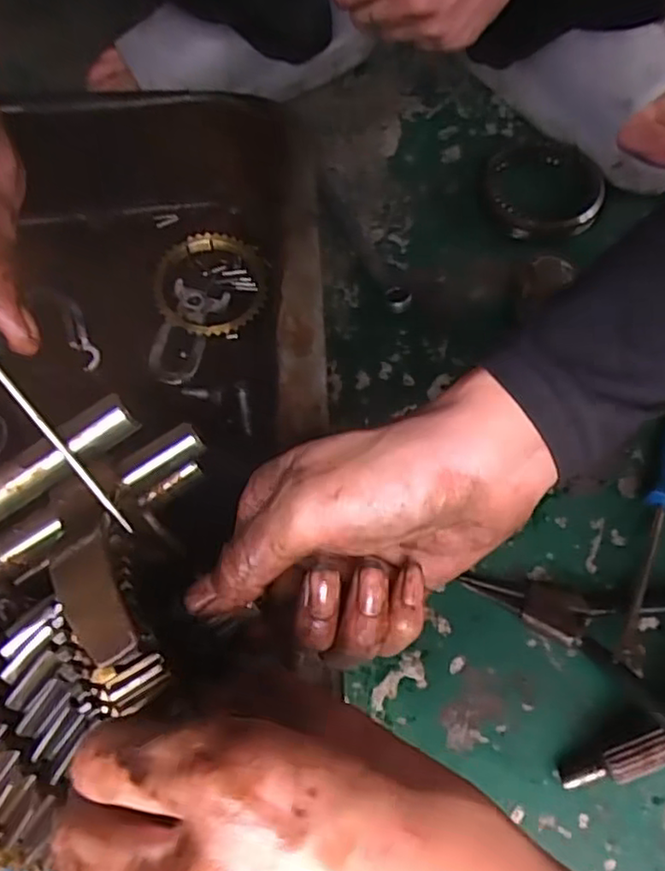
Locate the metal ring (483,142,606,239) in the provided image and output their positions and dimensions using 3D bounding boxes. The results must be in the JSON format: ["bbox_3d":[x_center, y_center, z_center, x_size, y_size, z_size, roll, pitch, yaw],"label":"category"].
[{"bbox_3d":[0.161,-0.189,0.507,0.089,0.018,0.099,13,65,9],"label":"metal ring"}]

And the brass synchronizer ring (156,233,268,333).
[{"bbox_3d":[-0.084,-0.103,0.448,0.074,0.018,0.075,-1,63,2],"label":"brass synchronizer ring"}]

